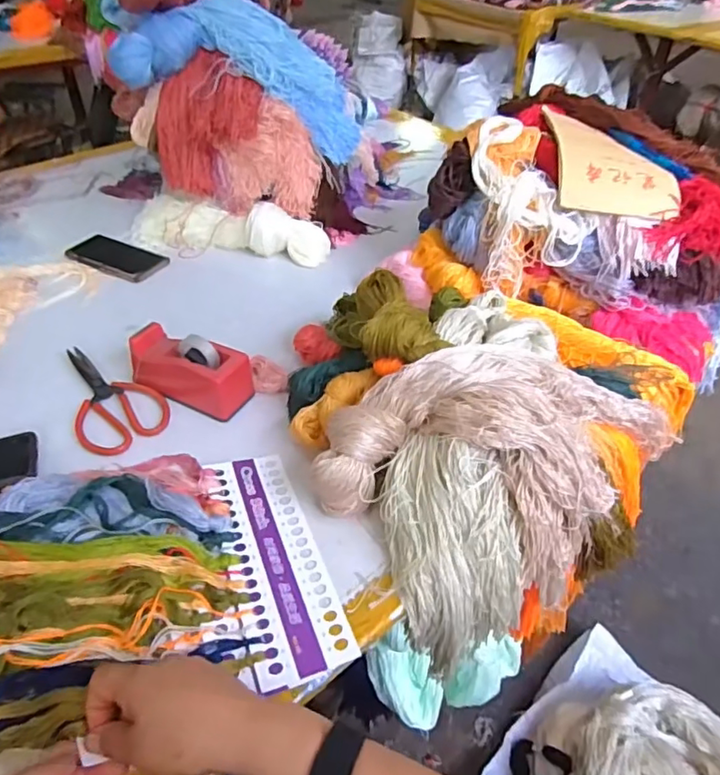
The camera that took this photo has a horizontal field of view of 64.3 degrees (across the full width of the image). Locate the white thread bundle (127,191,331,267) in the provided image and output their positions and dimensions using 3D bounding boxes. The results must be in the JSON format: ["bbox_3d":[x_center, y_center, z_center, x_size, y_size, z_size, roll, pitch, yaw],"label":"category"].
[{"bbox_3d":[-0.224,-0.269,0.958,0.345,0.062,0.094,11,44,9],"label":"white thread bundle"}]

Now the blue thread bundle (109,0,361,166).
[{"bbox_3d":[-0.181,-0.532,0.962,0.426,0.171,0.122,12,39,-23],"label":"blue thread bundle"}]

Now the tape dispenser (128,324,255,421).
[{"bbox_3d":[-0.205,-0.026,0.691,0.146,0.066,0.070,22,47,20],"label":"tape dispenser"}]

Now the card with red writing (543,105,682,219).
[{"bbox_3d":[0.317,-0.285,0.718,0.149,0.033,0.163,8,69,-5],"label":"card with red writing"}]

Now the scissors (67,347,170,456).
[{"bbox_3d":[-0.316,0.010,0.702,0.101,0.017,0.183,-33,53,-31],"label":"scissors"}]

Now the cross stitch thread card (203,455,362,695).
[{"bbox_3d":[-0.078,0.156,0.543,0.086,0.005,0.238,-9,43,-18],"label":"cross stitch thread card"}]

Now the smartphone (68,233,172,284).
[{"bbox_3d":[-0.394,-0.210,0.928,0.158,0.011,0.081,17,46,16],"label":"smartphone"}]

